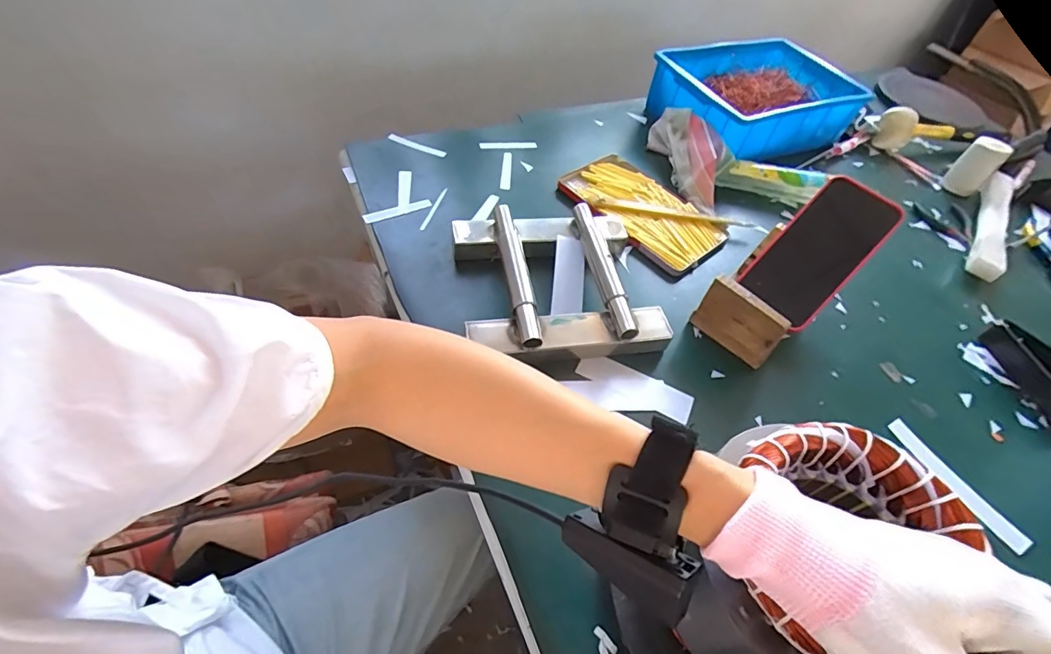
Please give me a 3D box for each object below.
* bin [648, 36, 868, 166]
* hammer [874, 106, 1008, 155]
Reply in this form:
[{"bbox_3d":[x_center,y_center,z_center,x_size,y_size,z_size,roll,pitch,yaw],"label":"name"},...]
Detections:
[{"bbox_3d":[0.374,-0.367,0.771,0.323,0.090,0.213,-23,59,-24],"label":"bin"},{"bbox_3d":[0.718,-0.342,0.809,0.292,0.053,0.055,-7,54,-14],"label":"hammer"}]

